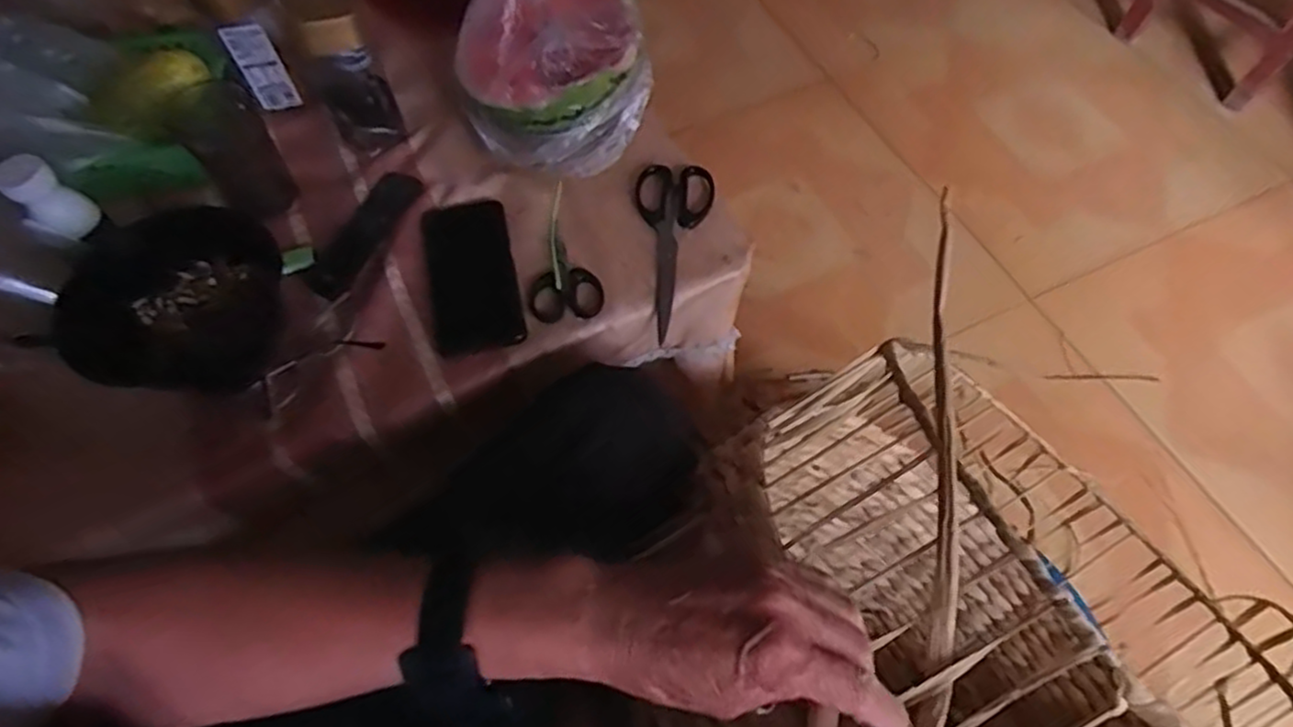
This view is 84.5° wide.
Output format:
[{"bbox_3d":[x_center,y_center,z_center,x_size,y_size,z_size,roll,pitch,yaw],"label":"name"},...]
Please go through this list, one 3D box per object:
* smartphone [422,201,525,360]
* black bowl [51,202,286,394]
[{"bbox_3d":[-0.163,-0.080,0.658,0.086,0.011,0.165,-18,63,4],"label":"smartphone"},{"bbox_3d":[-0.402,-0.053,0.604,0.162,0.059,0.158,-1,61,1],"label":"black bowl"}]

